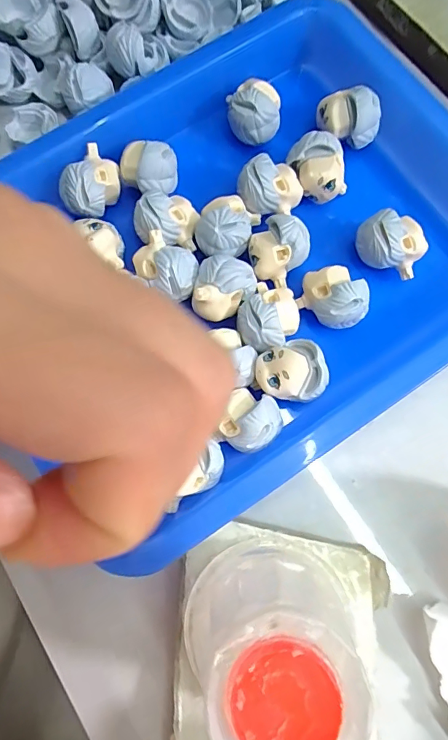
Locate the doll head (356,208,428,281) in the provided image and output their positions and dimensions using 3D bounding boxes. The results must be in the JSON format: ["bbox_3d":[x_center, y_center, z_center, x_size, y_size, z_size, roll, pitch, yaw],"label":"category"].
[{"bbox_3d":[0.071,-0.053,0.195,0.027,0.024,0.020,16,76,6],"label":"doll head"}]

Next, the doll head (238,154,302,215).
[{"bbox_3d":[0.020,-0.079,0.201,0.027,0.025,0.020,-7,75,0],"label":"doll head"}]

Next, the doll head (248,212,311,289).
[{"bbox_3d":[0.023,-0.050,0.189,0.023,0.022,0.023,0,76,0],"label":"doll head"}]

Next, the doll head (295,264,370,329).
[{"bbox_3d":[0.044,-0.029,0.187,0.021,0.023,0.026,-28,78,-7],"label":"doll head"}]

